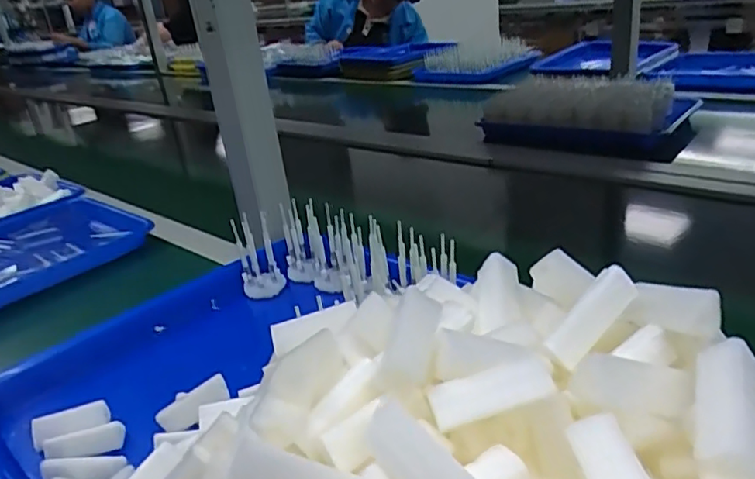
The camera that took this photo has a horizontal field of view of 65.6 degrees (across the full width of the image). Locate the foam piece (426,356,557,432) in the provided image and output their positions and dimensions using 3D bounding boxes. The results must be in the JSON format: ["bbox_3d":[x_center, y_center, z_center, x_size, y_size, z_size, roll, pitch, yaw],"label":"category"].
[{"bbox_3d":[0.042,0.058,0.222,0.045,0.010,0.021,-17,41,3],"label":"foam piece"}]

